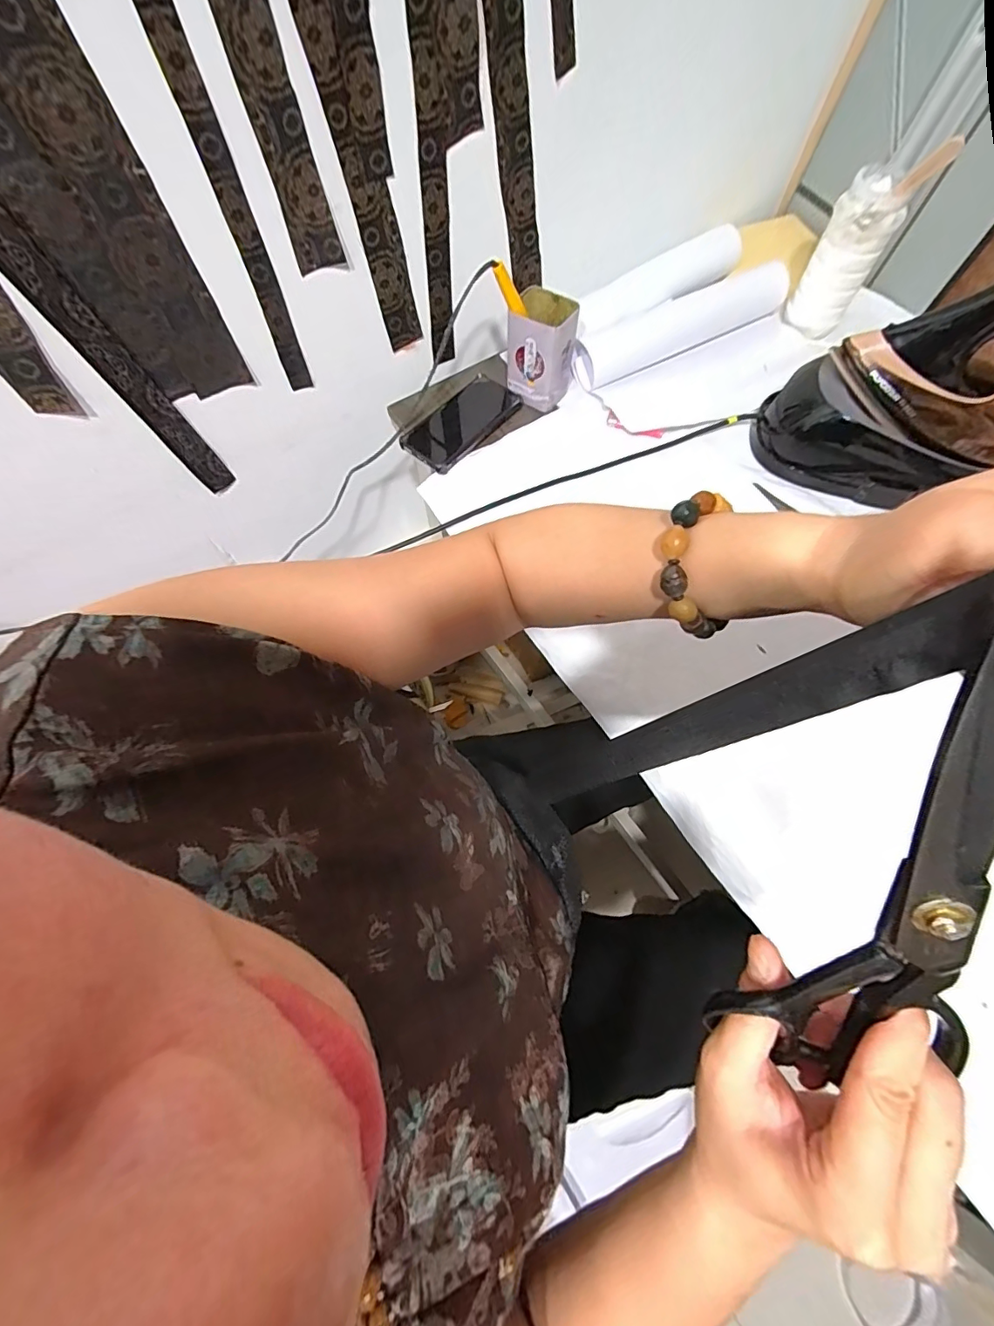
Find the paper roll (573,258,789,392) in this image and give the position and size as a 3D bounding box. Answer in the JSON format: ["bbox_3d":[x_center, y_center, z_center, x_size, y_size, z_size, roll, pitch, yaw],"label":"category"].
[{"bbox_3d":[0.255,-0.471,0.685,0.330,0.049,0.065,-26,69,-8],"label":"paper roll"}]

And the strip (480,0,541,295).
[{"bbox_3d":[0.014,-0.561,0.490,0.044,0.387,0.011,-32,74,-1],"label":"strip"}]

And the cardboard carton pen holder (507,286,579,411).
[{"bbox_3d":[0.058,-0.397,0.636,0.078,0.111,0.070,21,71,11],"label":"cardboard carton pen holder"}]

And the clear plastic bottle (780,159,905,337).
[{"bbox_3d":[0.451,-0.525,0.646,0.076,0.153,0.058,35,74,15],"label":"clear plastic bottle"}]

